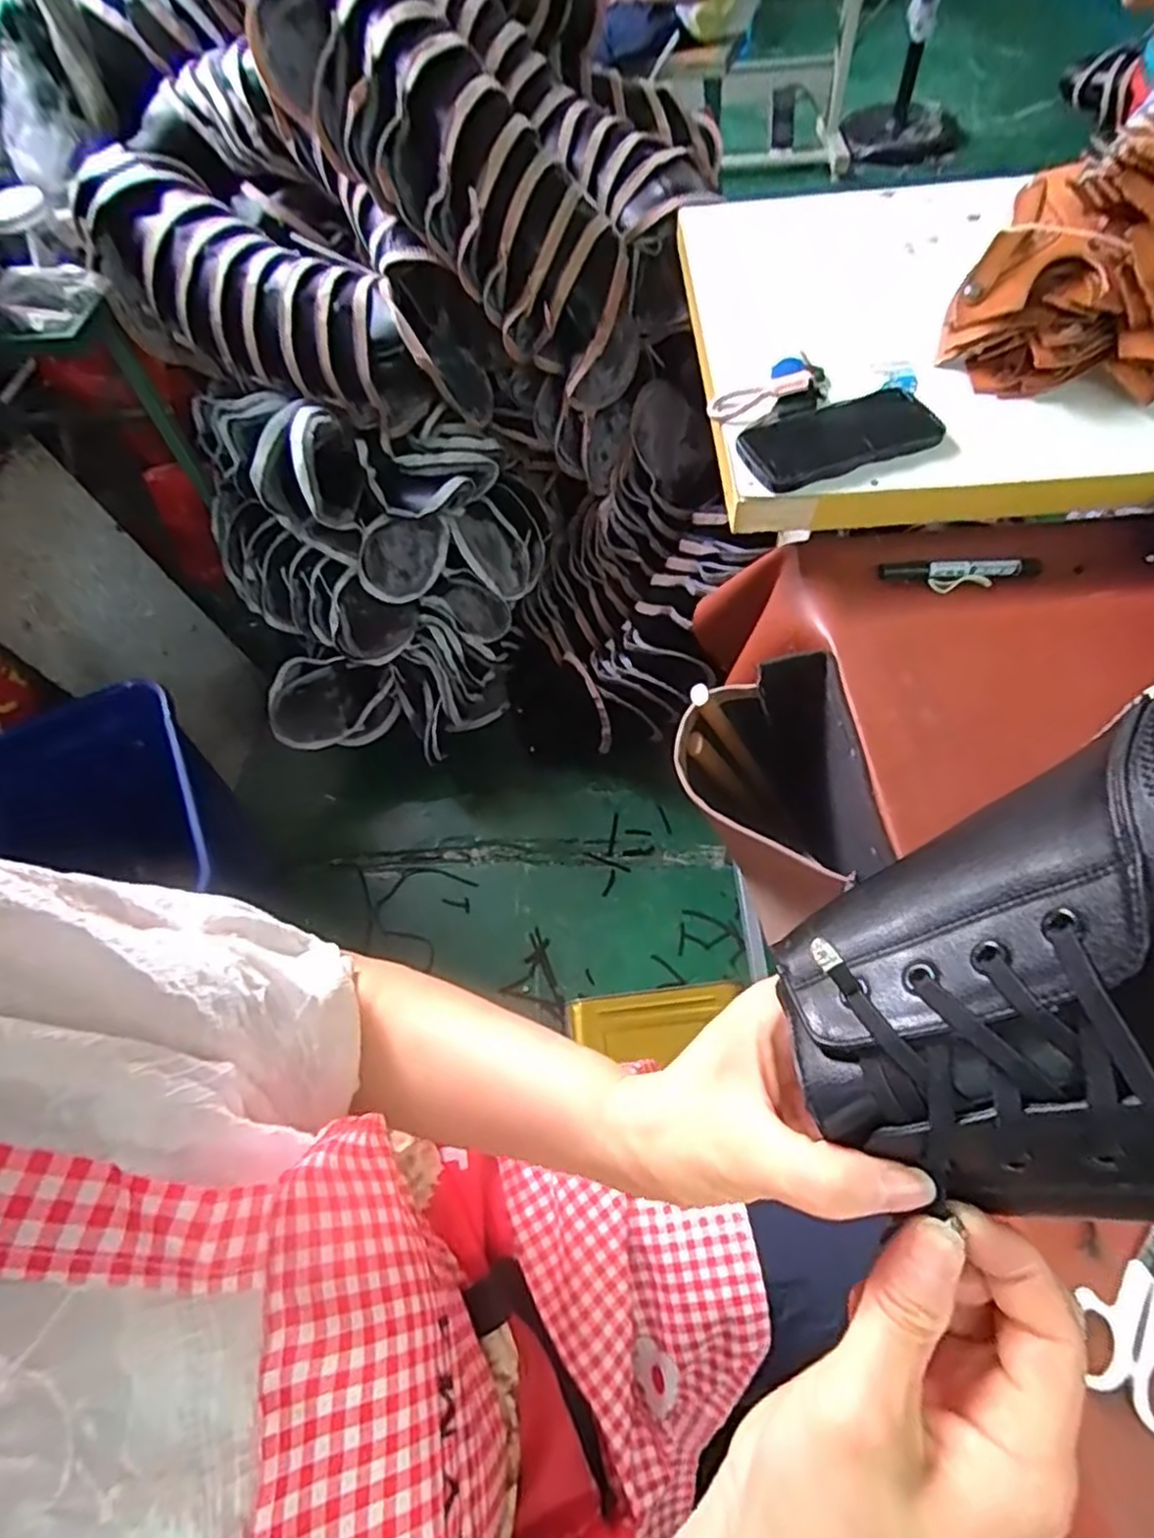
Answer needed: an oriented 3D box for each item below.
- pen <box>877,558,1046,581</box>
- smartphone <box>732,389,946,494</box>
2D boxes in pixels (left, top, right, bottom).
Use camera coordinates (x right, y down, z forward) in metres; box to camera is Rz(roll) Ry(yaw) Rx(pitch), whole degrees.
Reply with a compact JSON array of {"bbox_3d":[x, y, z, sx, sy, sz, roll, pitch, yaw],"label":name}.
[{"bbox_3d":[0.336,-0.175,0.620,0.132,0.013,0.022,1,60,5],"label":"pen"},{"bbox_3d":[0.229,-0.291,0.615,0.171,0.011,0.085,-22,61,-8],"label":"smartphone"}]

